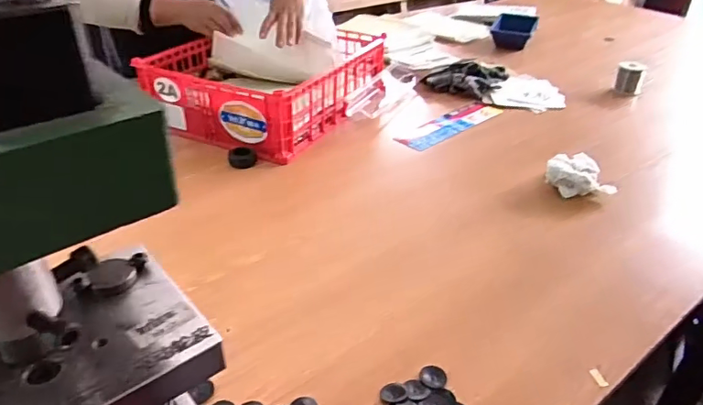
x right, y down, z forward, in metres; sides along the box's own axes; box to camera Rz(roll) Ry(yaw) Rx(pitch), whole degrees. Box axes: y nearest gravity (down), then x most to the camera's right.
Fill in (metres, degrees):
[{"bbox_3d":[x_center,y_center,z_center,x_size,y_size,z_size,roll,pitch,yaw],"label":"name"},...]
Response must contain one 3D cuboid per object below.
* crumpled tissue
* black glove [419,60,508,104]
[{"bbox_3d":[0.364,-0.042,0.839,0.106,0.052,0.063,16,36,16],"label":"crumpled tissue"},{"bbox_3d":[0.255,-0.282,1.179,0.172,0.042,0.135,14,35,19],"label":"black glove"}]

